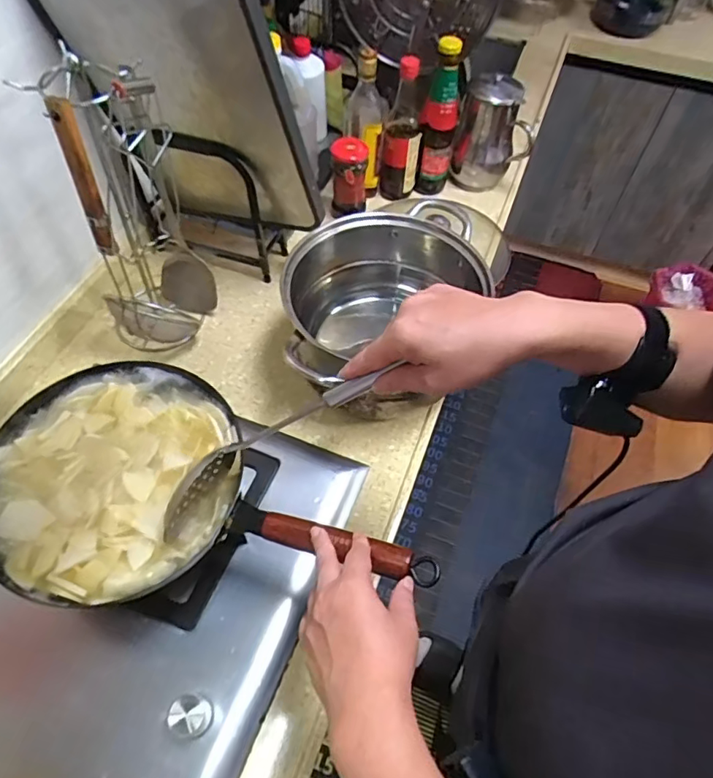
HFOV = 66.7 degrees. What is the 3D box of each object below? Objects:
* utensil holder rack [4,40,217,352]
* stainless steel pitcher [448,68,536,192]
[{"bbox_3d":[-0.295,-0.228,0.732,0.146,0.391,0.145,-16,58,-13],"label":"utensil holder rack"},{"bbox_3d":[0.263,-0.474,1.051,0.142,0.219,0.104,14,56,6],"label":"stainless steel pitcher"}]

